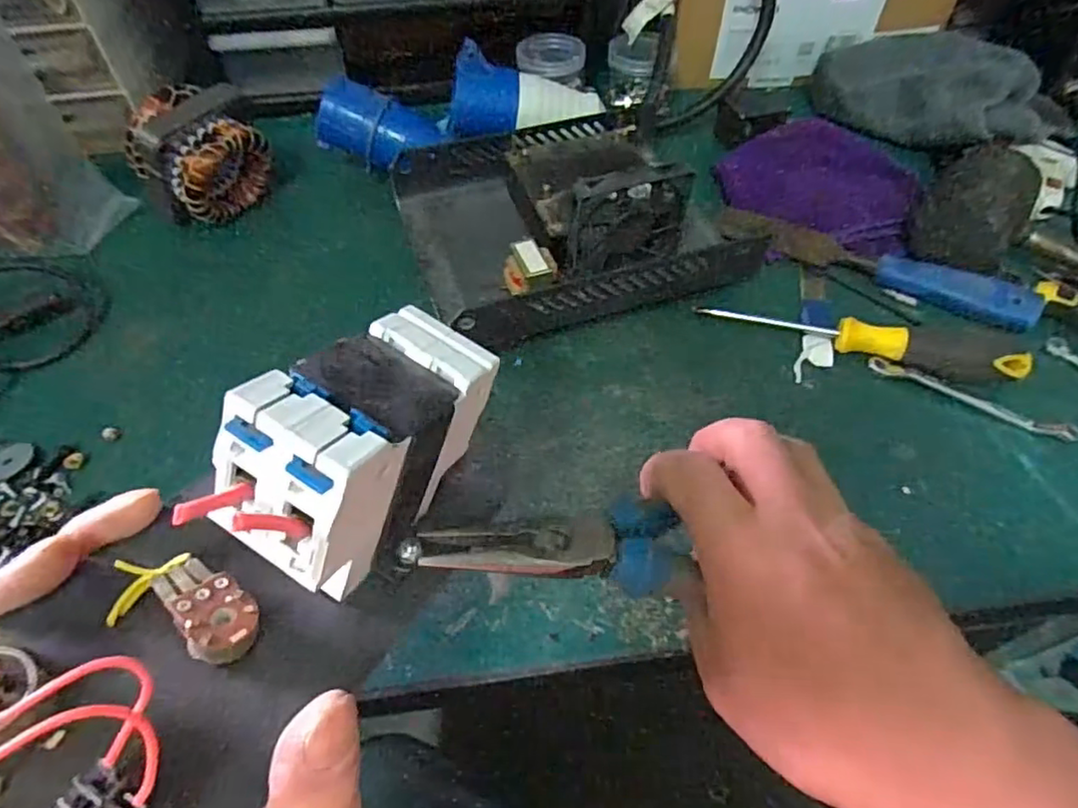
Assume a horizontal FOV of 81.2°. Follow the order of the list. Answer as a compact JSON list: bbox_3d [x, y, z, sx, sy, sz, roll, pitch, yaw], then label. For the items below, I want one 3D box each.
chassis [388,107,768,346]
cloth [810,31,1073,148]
[{"bbox_3d":[0.015,-0.156,0.452,0.217,0.084,0.191,-16,55,-11],"label":"chassis"},{"bbox_3d":[0.363,-0.286,0.576,0.212,0.045,0.115,21,56,16],"label":"cloth"}]

